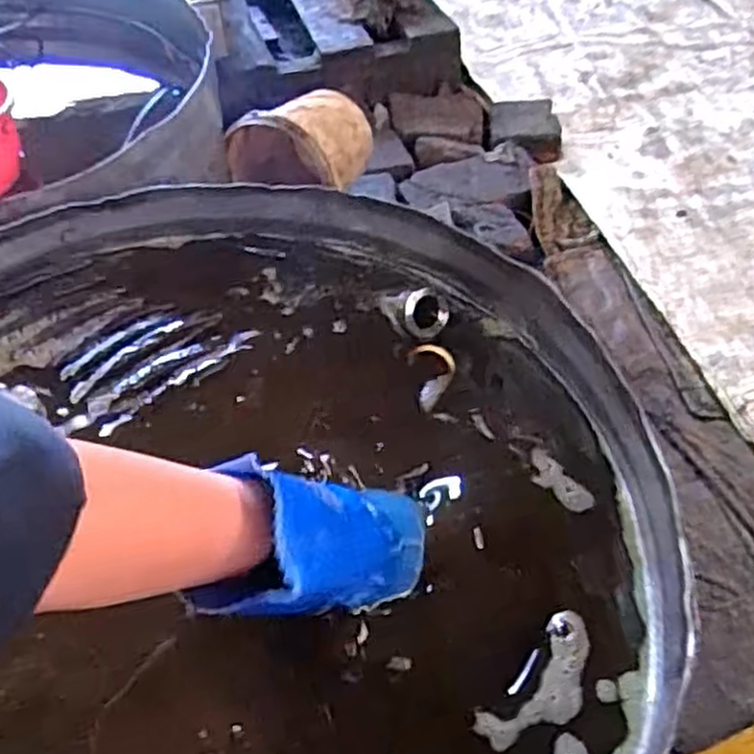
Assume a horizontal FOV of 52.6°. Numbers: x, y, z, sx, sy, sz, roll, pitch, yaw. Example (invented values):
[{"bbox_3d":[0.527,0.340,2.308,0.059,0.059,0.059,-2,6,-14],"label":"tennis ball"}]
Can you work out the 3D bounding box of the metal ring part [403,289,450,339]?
[{"bbox_3d":[0.037,-0.047,0.564,0.033,0.012,0.034,-7,94,5],"label":"metal ring part"}]

